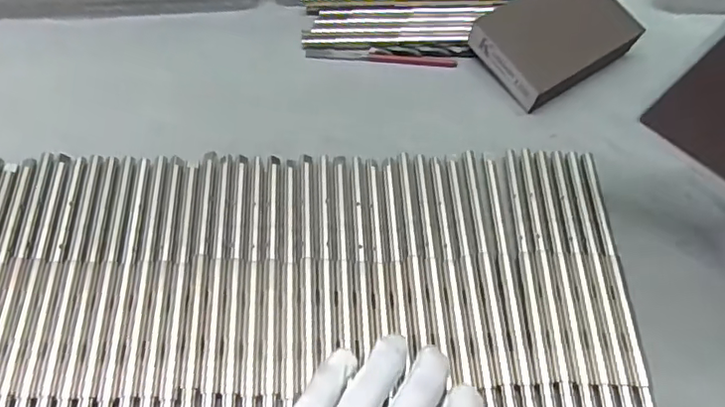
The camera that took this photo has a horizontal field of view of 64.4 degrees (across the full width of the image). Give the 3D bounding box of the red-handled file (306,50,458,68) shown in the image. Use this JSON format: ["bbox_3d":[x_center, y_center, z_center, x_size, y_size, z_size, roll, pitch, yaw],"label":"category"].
[{"bbox_3d":[0.013,-0.104,0.410,0.106,0.004,0.010,4,60,0],"label":"red-handled file"}]

